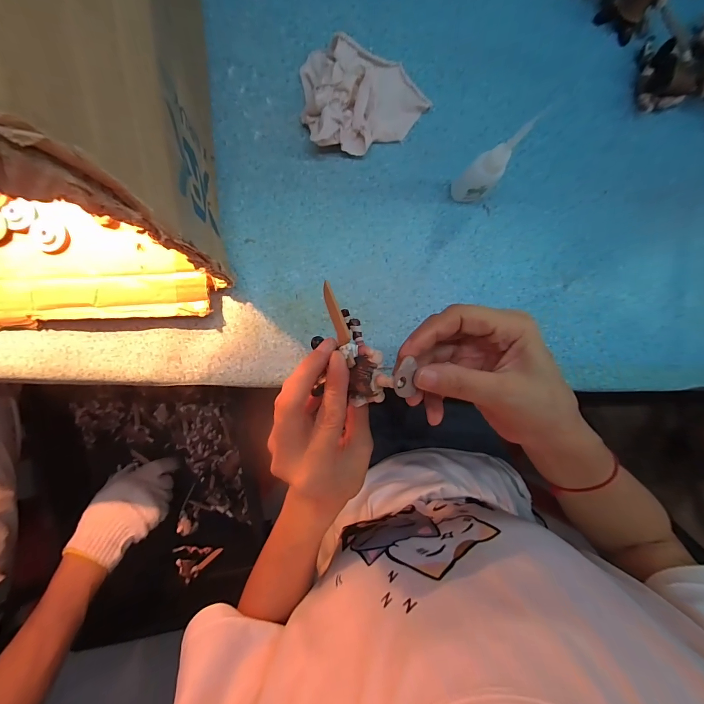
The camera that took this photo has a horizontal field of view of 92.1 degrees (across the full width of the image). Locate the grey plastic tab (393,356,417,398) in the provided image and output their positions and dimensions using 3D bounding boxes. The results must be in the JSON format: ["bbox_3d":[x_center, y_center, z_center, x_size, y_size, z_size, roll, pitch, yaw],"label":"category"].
[{"bbox_3d":[0.030,0.016,0.189,0.014,0.004,0.021,-13,110,-23],"label":"grey plastic tab"}]

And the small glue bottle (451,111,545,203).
[{"bbox_3d":[0.111,-0.149,0.271,0.032,0.090,0.027,-43,94,-2],"label":"small glue bottle"}]

